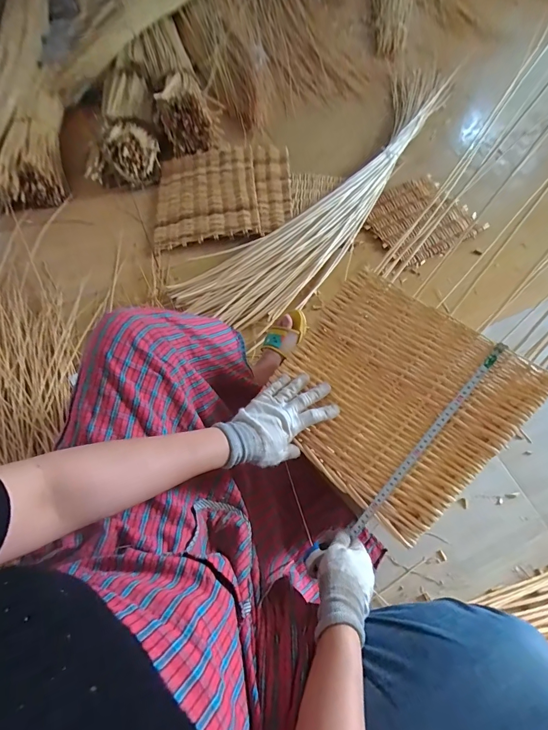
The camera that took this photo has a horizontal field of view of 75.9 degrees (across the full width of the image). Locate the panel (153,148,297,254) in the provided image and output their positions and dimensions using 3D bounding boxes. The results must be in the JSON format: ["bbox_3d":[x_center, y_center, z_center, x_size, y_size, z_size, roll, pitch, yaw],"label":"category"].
[{"bbox_3d":[-0.178,-0.625,1.227,0.480,0.053,0.453,-6,64,-2],"label":"panel"}]

